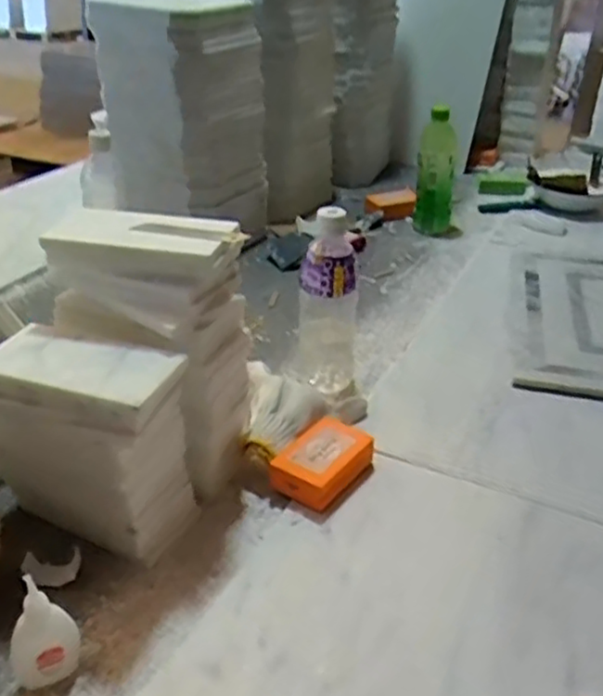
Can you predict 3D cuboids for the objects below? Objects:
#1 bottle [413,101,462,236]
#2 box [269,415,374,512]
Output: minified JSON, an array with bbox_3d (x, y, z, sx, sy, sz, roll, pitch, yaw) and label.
[{"bbox_3d":[0.263,-0.338,1.363,0.090,0.206,0.088,6,30,9],"label":"bottle"},{"bbox_3d":[0.023,0.109,0.695,0.067,0.036,0.099,17,33,30],"label":"box"}]

